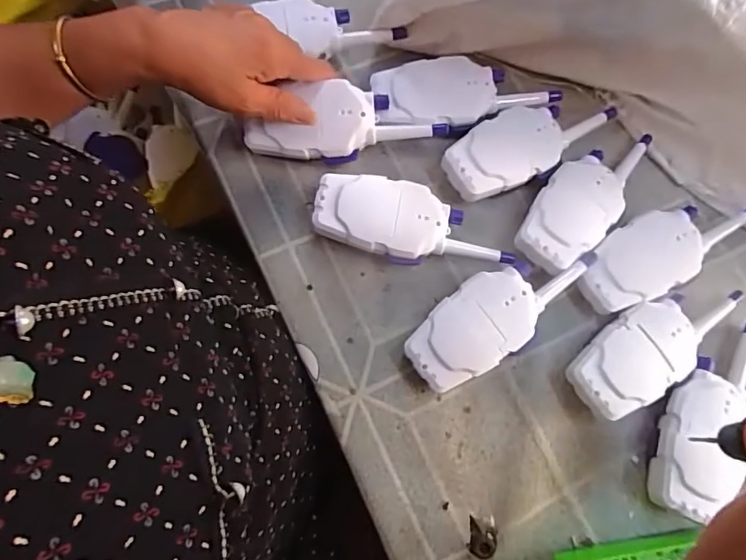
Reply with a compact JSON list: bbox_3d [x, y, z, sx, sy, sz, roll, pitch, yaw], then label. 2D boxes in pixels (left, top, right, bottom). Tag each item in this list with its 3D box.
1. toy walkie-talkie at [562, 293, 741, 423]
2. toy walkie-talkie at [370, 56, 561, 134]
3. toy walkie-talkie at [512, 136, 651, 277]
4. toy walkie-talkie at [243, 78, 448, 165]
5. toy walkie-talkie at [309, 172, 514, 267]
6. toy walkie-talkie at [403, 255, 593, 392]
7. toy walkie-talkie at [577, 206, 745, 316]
[{"bbox_3d":[0.229,0.050,0.406,0.159,0.035,0.062,-35,79,-11],"label":"toy walkie-talkie"},{"bbox_3d":[0.081,-0.168,0.454,0.162,0.035,0.064,-12,76,-6],"label":"toy walkie-talkie"},{"bbox_3d":[0.188,-0.076,0.434,0.062,0.028,0.161,43,77,8],"label":"toy walkie-talkie"},{"bbox_3d":[-0.026,-0.133,0.418,0.158,0.033,0.060,-7,76,-4],"label":"toy walkie-talkie"},{"bbox_3d":[0.034,-0.047,0.418,0.161,0.036,0.065,8,75,-1],"label":"toy walkie-talkie"},{"bbox_3d":[0.102,0.026,0.404,0.161,0.034,0.064,-32,79,-11],"label":"toy walkie-talkie"},{"bbox_3d":[0.248,-0.026,0.427,0.163,0.034,0.061,-25,78,-9],"label":"toy walkie-talkie"}]

